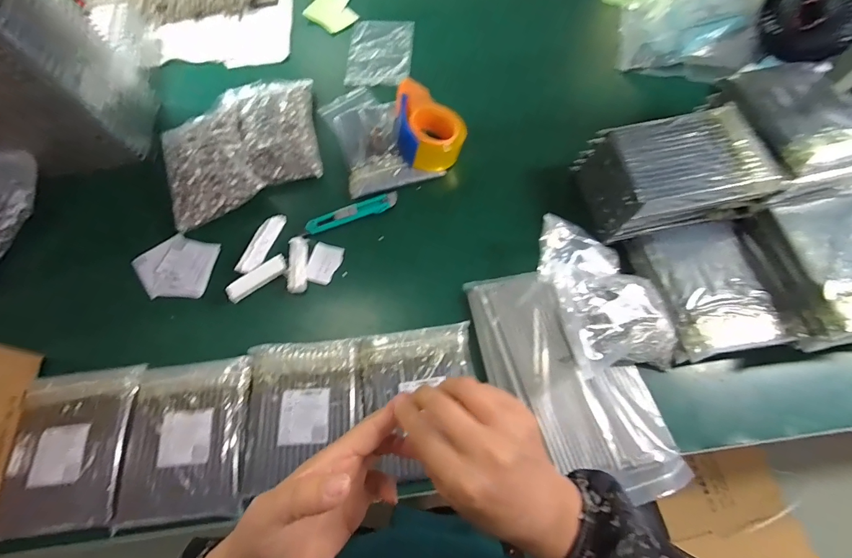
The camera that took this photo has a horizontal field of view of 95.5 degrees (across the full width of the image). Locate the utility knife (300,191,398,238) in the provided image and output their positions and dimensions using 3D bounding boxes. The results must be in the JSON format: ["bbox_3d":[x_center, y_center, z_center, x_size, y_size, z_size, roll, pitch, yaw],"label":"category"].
[{"bbox_3d":[-0.119,-0.103,0.615,0.155,0.008,0.029,-20,67,-8],"label":"utility knife"}]

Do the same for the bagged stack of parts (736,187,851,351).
[{"bbox_3d":[0.523,-0.024,0.487,0.167,0.091,0.203,-4,65,-1],"label":"bagged stack of parts"}]

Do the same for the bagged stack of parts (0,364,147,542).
[{"bbox_3d":[-0.436,0.206,0.479,0.144,0.028,0.182,-5,65,-1],"label":"bagged stack of parts"}]

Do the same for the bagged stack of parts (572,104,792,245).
[{"bbox_3d":[0.346,-0.149,0.553,0.194,0.103,0.155,-6,65,-2],"label":"bagged stack of parts"}]

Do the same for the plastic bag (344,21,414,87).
[{"bbox_3d":[-0.089,-0.447,0.759,0.121,0.014,0.173,2,65,2],"label":"plastic bag"}]

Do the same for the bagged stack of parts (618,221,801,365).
[{"bbox_3d":[0.374,0.012,0.520,0.136,0.045,0.179,-10,66,-3],"label":"bagged stack of parts"}]

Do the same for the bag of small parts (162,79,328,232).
[{"bbox_3d":[-0.310,-0.231,0.653,0.250,0.046,0.265,-15,66,-6],"label":"bag of small parts"}]

